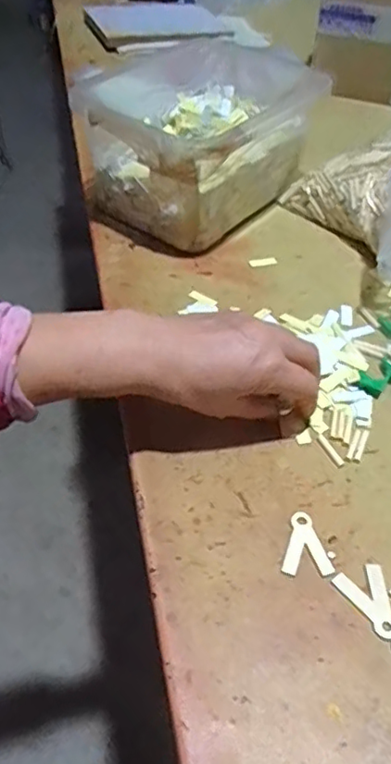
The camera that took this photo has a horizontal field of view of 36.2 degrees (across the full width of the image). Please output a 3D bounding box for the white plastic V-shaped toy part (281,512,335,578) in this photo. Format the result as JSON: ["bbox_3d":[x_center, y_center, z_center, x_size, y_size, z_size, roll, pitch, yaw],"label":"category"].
[{"bbox_3d":[0.071,0.104,0.386,0.030,0.004,0.043,4,47,0],"label":"white plastic V-shaped toy part"}]

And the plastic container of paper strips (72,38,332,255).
[{"bbox_3d":[0.002,-0.252,0.633,0.180,0.122,0.233,23,50,17],"label":"plastic container of paper strips"}]

